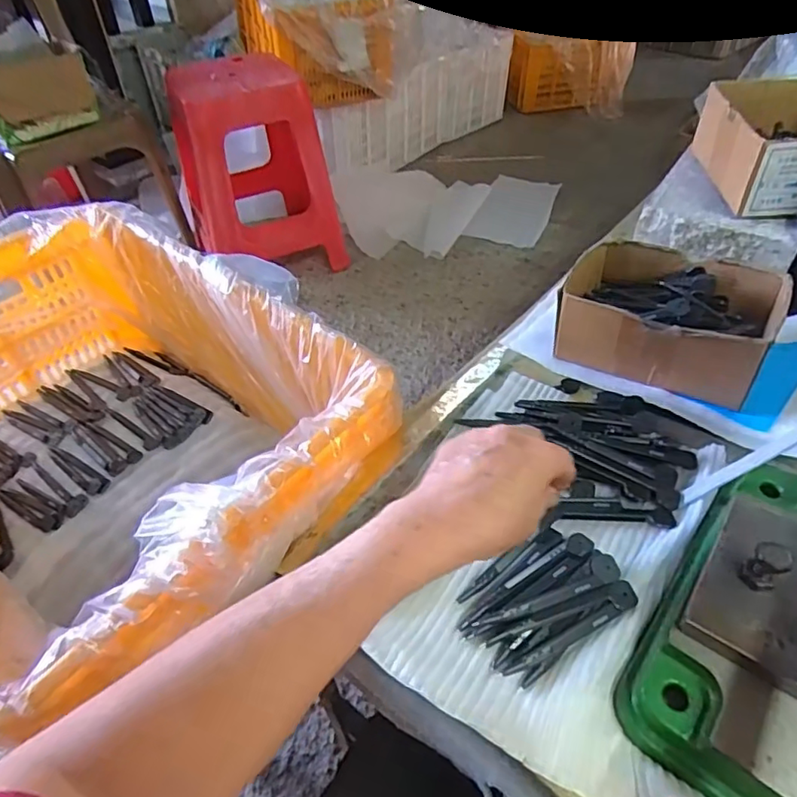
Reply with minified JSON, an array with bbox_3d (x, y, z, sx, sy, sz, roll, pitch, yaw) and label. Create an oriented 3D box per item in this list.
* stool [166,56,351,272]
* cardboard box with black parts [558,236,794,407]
[{"bbox_3d":[-0.368,-0.588,1.459,0.344,0.469,0.333,-17,47,-15],"label":"stool"},{"bbox_3d":[0.235,-0.079,0.499,0.158,0.059,0.129,22,50,22],"label":"cardboard box with black parts"}]

